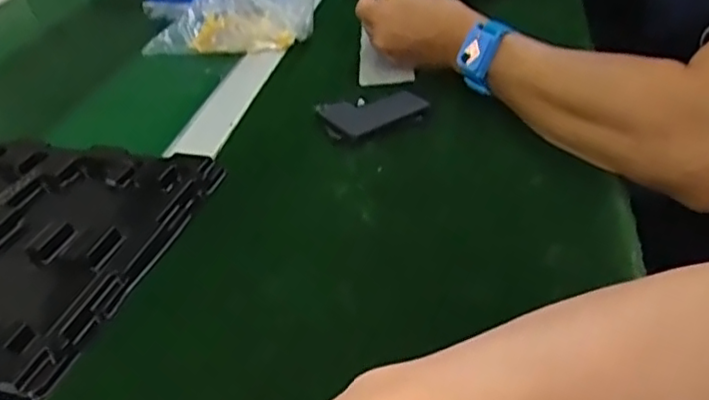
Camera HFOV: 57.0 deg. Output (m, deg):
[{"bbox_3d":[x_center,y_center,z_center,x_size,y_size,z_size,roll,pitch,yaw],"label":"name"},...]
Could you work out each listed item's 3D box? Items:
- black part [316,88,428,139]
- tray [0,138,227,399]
[{"bbox_3d":[0.018,-0.077,0.554,0.078,0.011,0.074,-4,36,3],"label":"black part"},{"bbox_3d":[-0.257,0.020,0.454,0.273,0.015,0.220,7,38,18],"label":"tray"}]

